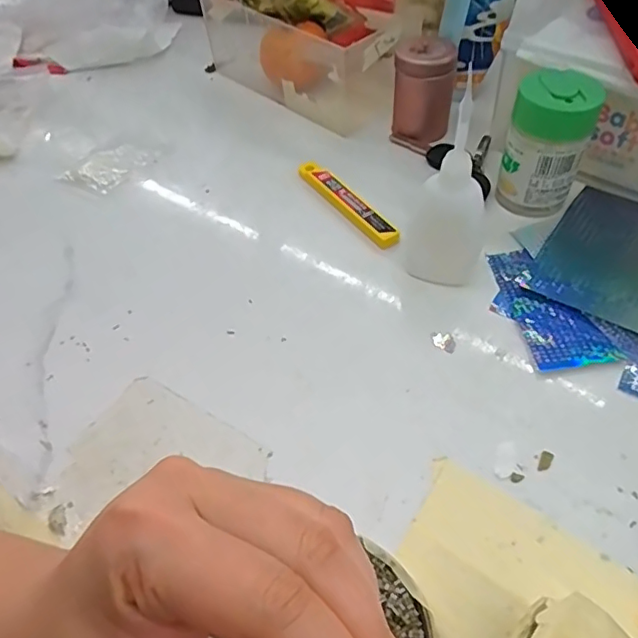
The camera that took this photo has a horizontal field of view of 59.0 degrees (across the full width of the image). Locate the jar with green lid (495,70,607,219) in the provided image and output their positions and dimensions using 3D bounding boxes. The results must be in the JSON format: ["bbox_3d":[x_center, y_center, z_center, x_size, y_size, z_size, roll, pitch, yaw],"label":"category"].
[{"bbox_3d":[0.145,-0.110,0.361,0.046,0.077,0.041,21,54,20],"label":"jar with green lid"}]

